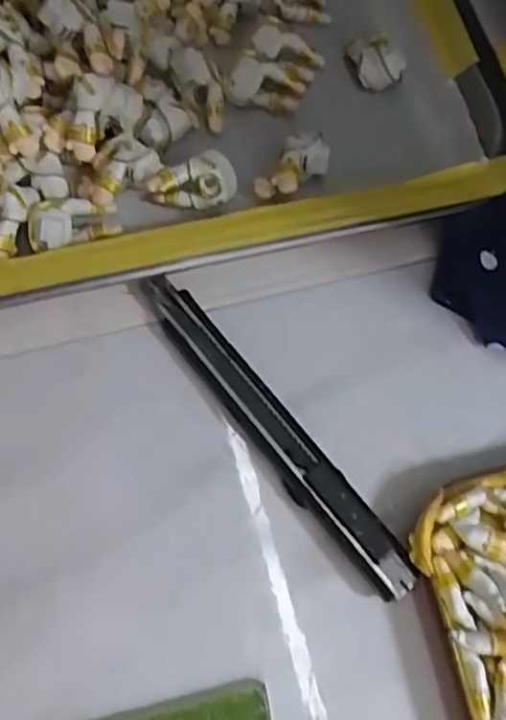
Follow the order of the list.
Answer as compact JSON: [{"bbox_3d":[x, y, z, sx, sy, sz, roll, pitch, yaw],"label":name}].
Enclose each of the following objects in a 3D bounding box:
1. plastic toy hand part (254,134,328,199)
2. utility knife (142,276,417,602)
[{"bbox_3d":[0.015,-0.072,0.239,0.031,0.015,0.014,-41,79,-18],"label":"plastic toy hand part"},{"bbox_3d":[0.006,0.023,0.214,0.017,0.011,0.131,-36,77,-17],"label":"utility knife"}]

